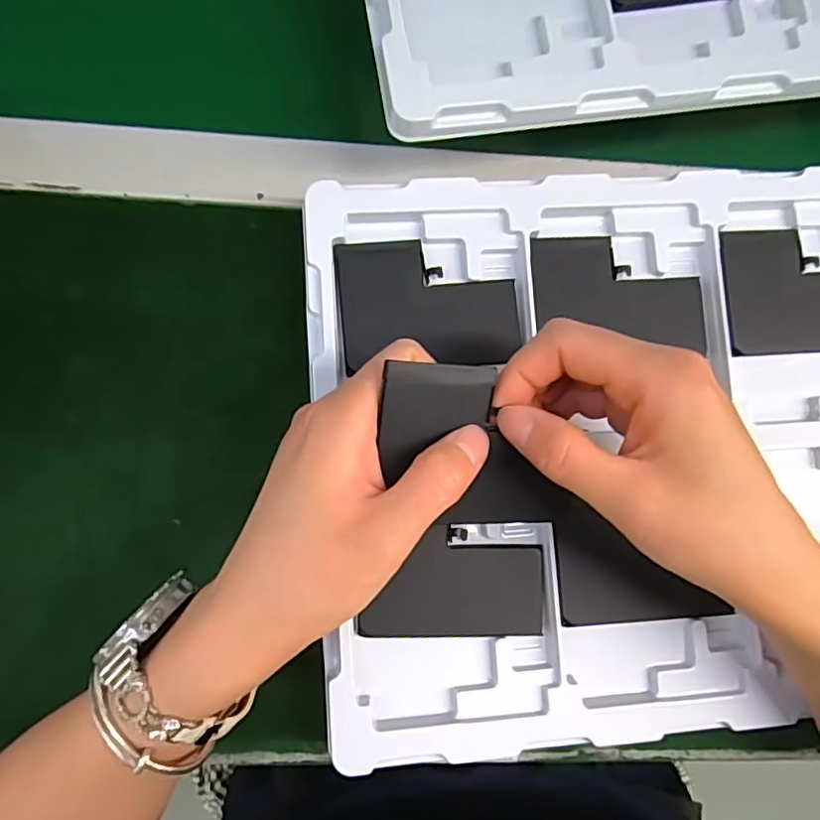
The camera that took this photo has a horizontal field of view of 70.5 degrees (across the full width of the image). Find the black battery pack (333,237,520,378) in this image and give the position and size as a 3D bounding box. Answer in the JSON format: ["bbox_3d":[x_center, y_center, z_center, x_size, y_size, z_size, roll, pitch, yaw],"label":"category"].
[{"bbox_3d":[0.010,-0.054,0.296,0.089,0.004,0.064,-5,86,-5],"label":"black battery pack"}]

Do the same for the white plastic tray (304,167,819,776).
[{"bbox_3d":[0.111,0.020,0.309,0.309,0.047,0.276,-4,86,-5],"label":"white plastic tray"}]

